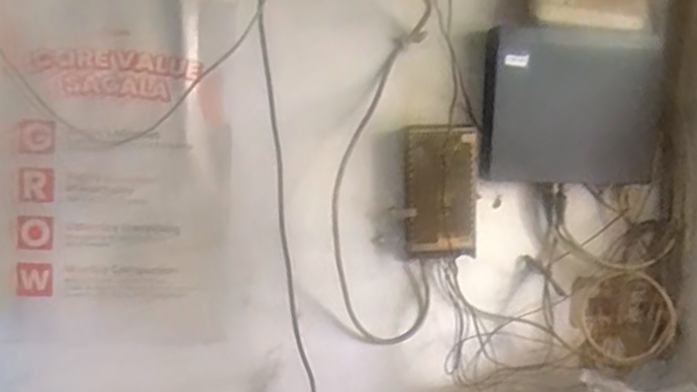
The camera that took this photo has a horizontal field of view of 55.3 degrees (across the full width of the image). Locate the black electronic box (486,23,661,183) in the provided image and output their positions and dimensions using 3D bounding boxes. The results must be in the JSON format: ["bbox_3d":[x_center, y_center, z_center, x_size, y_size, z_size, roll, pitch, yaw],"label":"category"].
[{"bbox_3d":[0.333,-0.130,0.997,0.272,0.219,0.035,1,6,-12],"label":"black electronic box"}]

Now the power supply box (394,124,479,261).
[{"bbox_3d":[0.135,-0.005,0.977,0.106,0.193,0.036,2,6,3],"label":"power supply box"}]

